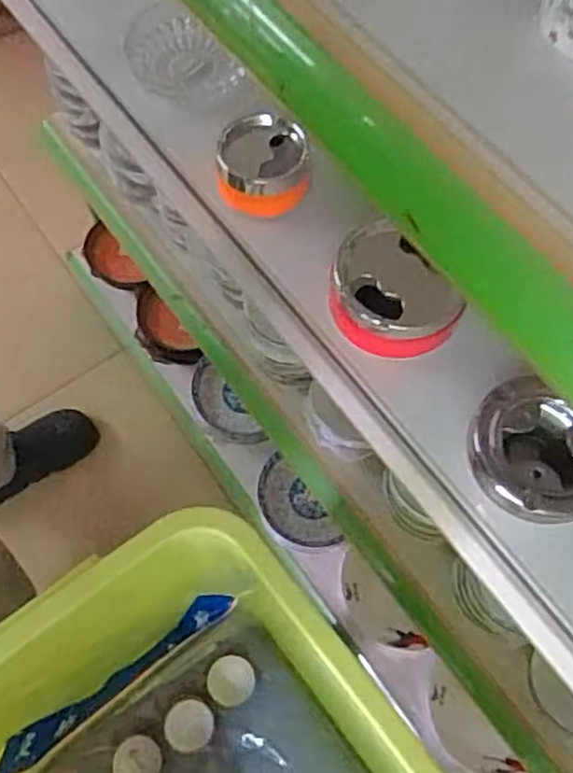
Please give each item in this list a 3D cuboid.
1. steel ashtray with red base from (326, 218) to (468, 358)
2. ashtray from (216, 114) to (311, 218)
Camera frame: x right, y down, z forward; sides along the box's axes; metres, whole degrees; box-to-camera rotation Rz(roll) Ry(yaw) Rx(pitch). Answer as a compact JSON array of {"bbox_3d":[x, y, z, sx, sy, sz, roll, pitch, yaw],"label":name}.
[{"bbox_3d":[0.093,-0.084,0.600,0.107,0.062,0.103,0,66,0],"label":"steel ashtray with red base"},{"bbox_3d":[-0.021,-0.207,0.663,0.083,0.037,0.090,0,66,0],"label":"ashtray"}]

